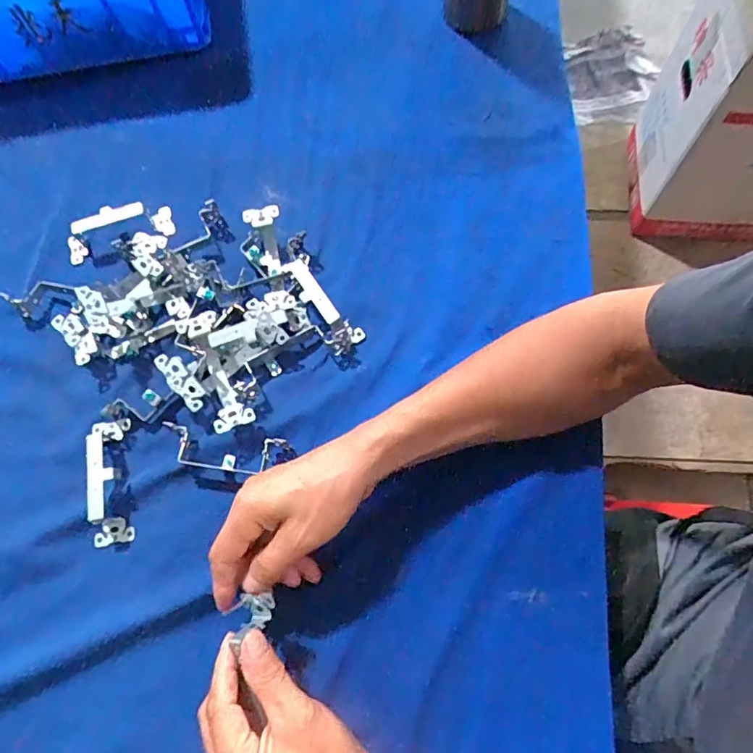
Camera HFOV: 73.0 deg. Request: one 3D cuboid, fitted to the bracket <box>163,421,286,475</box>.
[{"bbox_3d":[-0.130,0.062,0.431,0.099,0.021,0.033,6,70,5],"label":"bracket"}]

